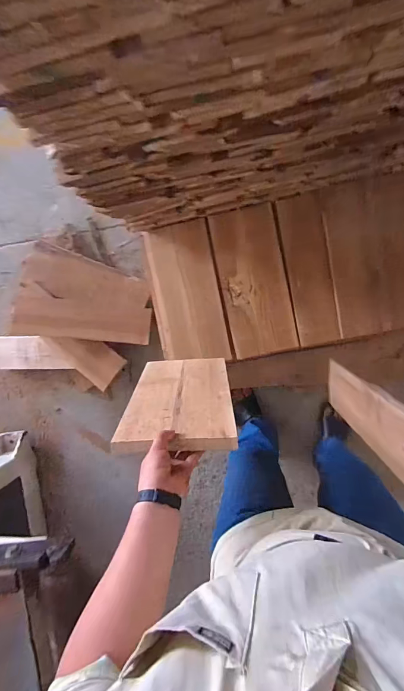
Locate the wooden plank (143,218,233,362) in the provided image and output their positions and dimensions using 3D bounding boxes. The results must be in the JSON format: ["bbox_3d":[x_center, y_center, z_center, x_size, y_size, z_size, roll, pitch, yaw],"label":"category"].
[{"bbox_3d":[-0.055,-0.165,1.131,0.223,0.026,0.439,-11,96,6],"label":"wooden plank"}]

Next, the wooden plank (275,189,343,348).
[{"bbox_3d":[0.346,-0.237,1.100,0.138,0.033,0.462,-11,96,6],"label":"wooden plank"}]

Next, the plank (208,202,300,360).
[{"bbox_3d":[0.170,-0.202,1.118,0.208,0.033,0.463,-11,96,6],"label":"plank"}]

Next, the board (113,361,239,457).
[{"bbox_3d":[-0.049,0.115,0.810,0.225,0.493,0.025,-2,105,0],"label":"board"}]

